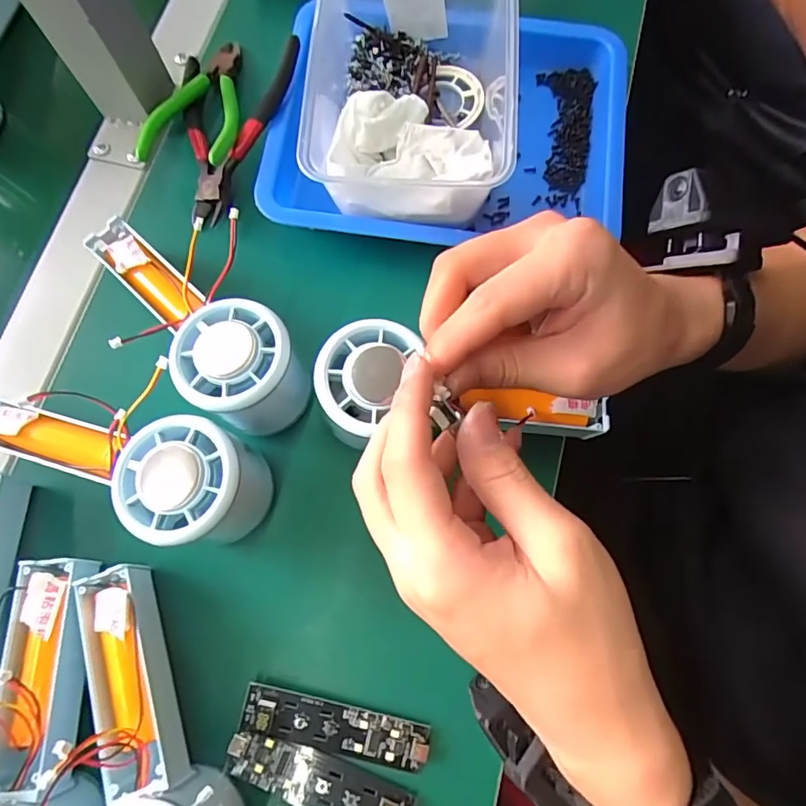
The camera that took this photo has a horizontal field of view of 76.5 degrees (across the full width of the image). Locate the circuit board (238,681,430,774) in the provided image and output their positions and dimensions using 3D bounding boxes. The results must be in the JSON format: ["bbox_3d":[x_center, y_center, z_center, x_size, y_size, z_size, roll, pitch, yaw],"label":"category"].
[{"bbox_3d":[-0.034,0.161,0.251,0.092,0.012,0.023,12,76,5],"label":"circuit board"}]

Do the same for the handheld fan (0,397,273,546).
[{"bbox_3d":[-0.140,0.036,0.258,0.165,0.060,0.059,8,75,3],"label":"handheld fan"}]

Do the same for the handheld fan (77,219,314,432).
[{"bbox_3d":[-0.116,-0.043,0.277,0.158,0.056,0.063,34,78,10],"label":"handheld fan"}]

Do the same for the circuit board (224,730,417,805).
[{"bbox_3d":[-0.040,0.183,0.245,0.091,0.006,0.023,19,63,7],"label":"circuit board"}]

